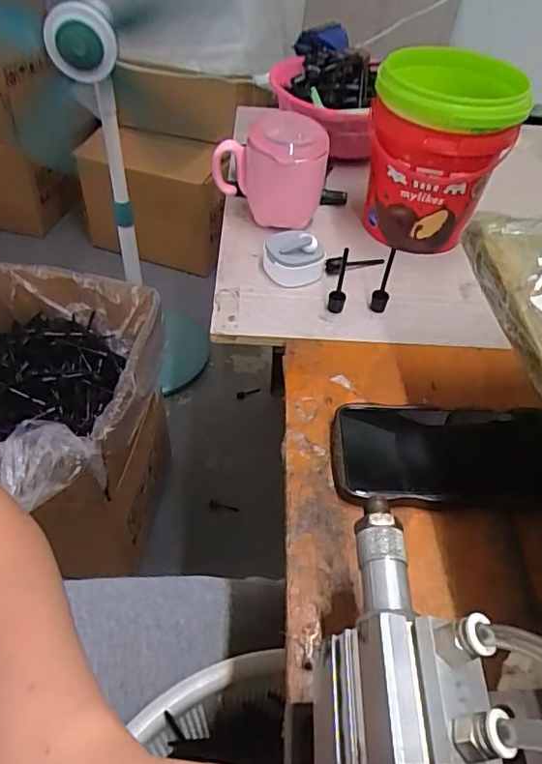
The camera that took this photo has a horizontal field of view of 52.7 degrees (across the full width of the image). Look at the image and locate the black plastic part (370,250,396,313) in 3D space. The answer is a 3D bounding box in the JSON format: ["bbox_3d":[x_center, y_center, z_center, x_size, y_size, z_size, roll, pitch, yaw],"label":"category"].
[{"bbox_3d":[0.100,-0.087,0.484,0.014,0.058,0.017,16,48,10],"label":"black plastic part"}]

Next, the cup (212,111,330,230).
[{"bbox_3d":[0.004,-0.220,0.567,0.113,0.105,0.078,17,48,11],"label":"cup"}]

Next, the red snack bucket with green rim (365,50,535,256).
[{"bbox_3d":[0.159,-0.223,0.545,0.124,0.159,0.123,2,47,-2],"label":"red snack bucket with green rim"}]

